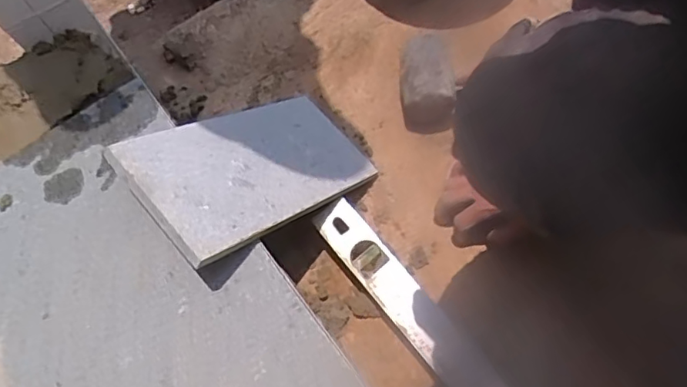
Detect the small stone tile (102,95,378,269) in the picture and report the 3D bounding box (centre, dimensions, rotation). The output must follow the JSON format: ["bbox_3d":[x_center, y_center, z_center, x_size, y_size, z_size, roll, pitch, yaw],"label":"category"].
[{"bbox_3d":[-0.091,-0.036,0.610,0.152,0.009,0.305,46,38,13],"label":"small stone tile"}]

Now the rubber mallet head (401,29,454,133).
[{"bbox_3d":[0.110,-0.147,0.729,0.069,0.078,0.116,-2,69,1],"label":"rubber mallet head"}]

